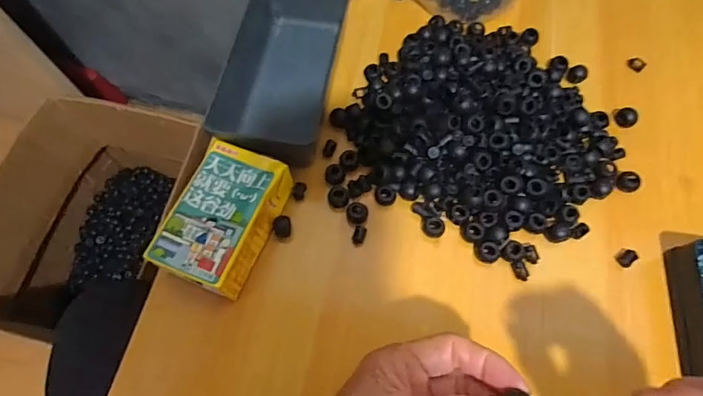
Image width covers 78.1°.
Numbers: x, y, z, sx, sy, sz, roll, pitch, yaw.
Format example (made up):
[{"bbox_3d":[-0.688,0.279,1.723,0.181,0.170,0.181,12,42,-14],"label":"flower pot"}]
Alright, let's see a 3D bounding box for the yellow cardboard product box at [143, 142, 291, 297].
[{"bbox_3d":[-0.099,0.016,0.338,0.065,0.046,0.105,21,68,10],"label":"yellow cardboard product box"}]

